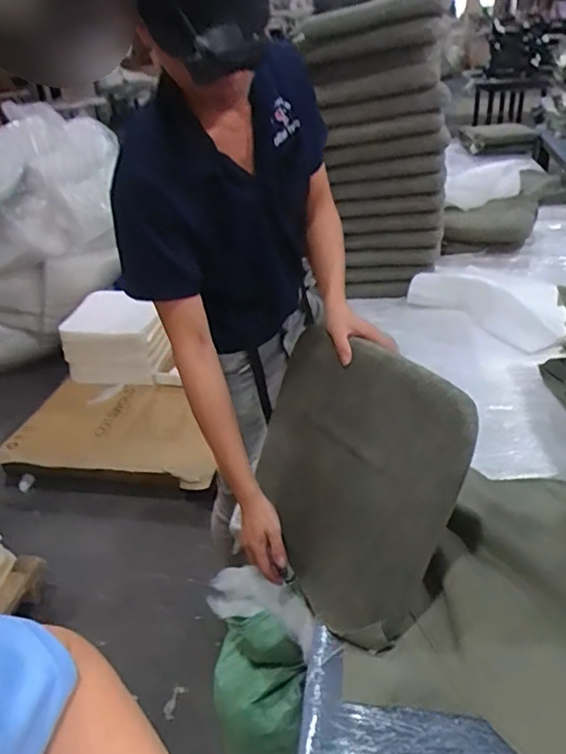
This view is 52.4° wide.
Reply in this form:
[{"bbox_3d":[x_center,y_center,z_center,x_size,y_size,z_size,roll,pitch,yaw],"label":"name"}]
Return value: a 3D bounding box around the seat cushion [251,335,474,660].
[{"bbox_3d":[0.096,0.179,1.007,0.066,0.470,0.441,-2,20,-38],"label":"seat cushion"}]

